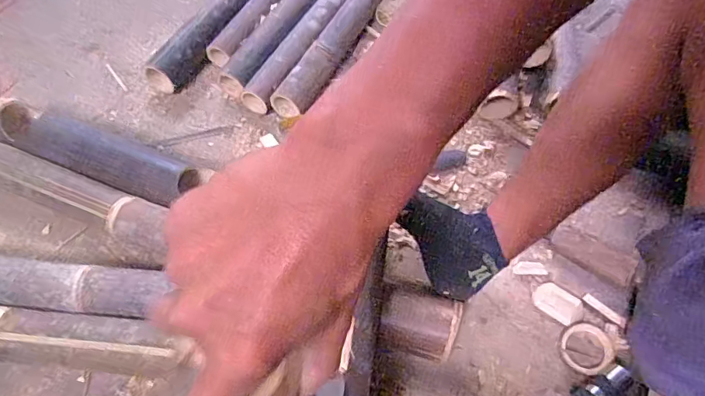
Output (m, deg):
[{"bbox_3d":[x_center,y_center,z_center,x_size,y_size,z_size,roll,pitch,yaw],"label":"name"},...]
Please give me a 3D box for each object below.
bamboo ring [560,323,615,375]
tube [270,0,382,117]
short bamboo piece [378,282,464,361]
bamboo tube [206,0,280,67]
[{"bbox_3d":[0.306,0.194,0.603,0.065,0.014,0.062,0,59,0],"label":"bamboo ring"},{"bbox_3d":[-0.030,-0.302,0.890,0.063,0.061,0.389,25,62,14],"label":"tube"},{"bbox_3d":[0.088,0.162,0.601,0.097,0.053,0.077,13,60,8],"label":"short bamboo piece"},{"bbox_3d":[-0.165,-0.408,0.937,0.057,0.037,0.377,26,62,15],"label":"bamboo tube"}]

